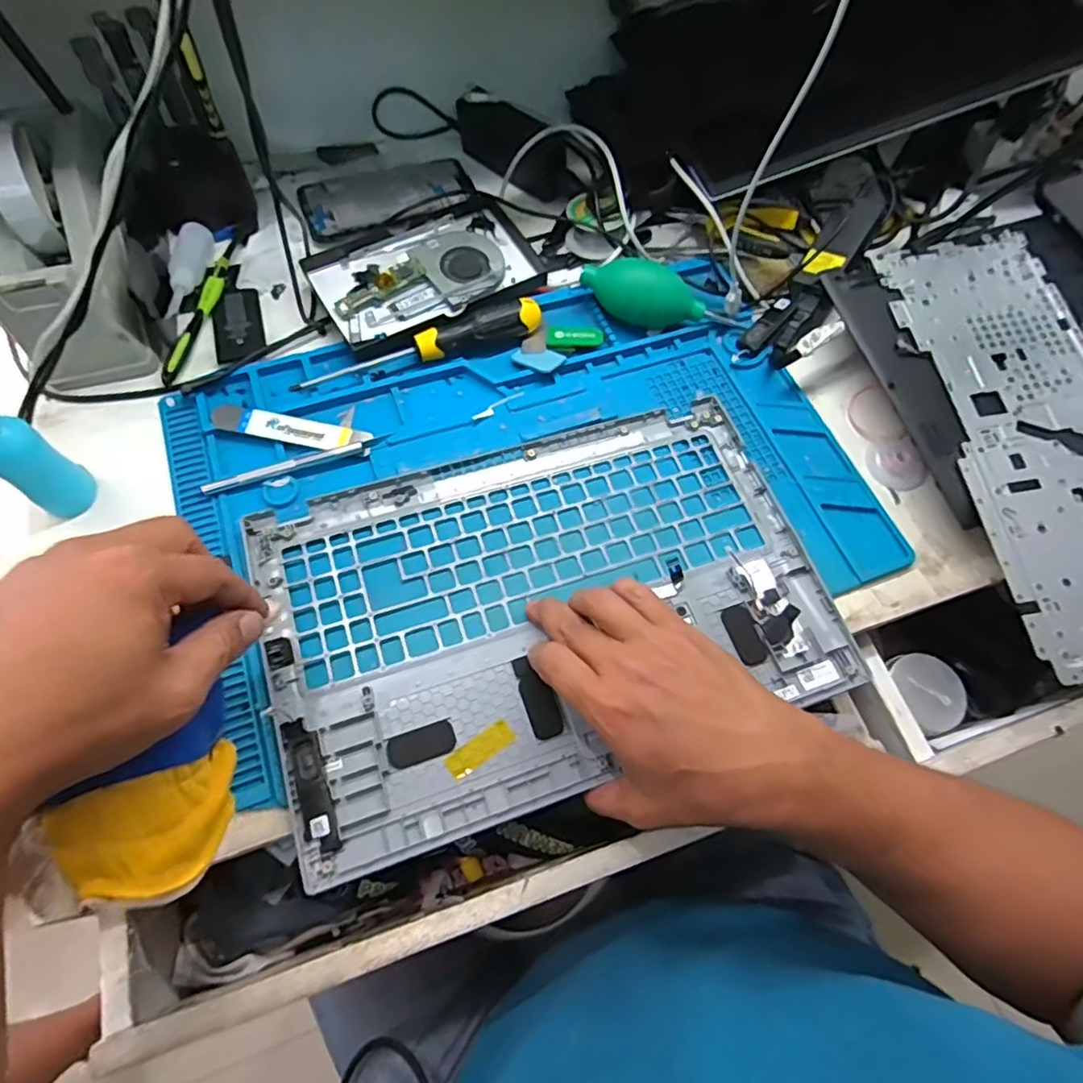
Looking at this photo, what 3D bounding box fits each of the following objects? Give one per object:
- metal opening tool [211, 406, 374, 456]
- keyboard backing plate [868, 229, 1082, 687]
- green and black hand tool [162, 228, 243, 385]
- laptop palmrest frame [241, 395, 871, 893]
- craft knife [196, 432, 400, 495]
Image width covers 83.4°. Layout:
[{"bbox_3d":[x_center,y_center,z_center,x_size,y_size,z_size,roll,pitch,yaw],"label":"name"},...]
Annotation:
[{"bbox_3d":[-0.184,-0.082,0.448,0.118,0.007,0.022,12,75,0],"label":"metal opening tool"},{"bbox_3d":[0.358,-0.088,0.443,0.130,0.010,0.342,-8,70,-2],"label":"keyboard backing plate"},{"bbox_3d":[-0.270,-0.193,0.490,0.013,0.010,0.157,10,65,1],"label":"green and black hand tool"},{"bbox_3d":[0.007,0.038,0.405,0.358,0.019,0.230,-18,67,-9],"label":"laptop palmrest frame"},{"bbox_3d":[-0.173,-0.056,0.435,0.131,0.006,0.010,-18,68,-11],"label":"craft knife"}]

